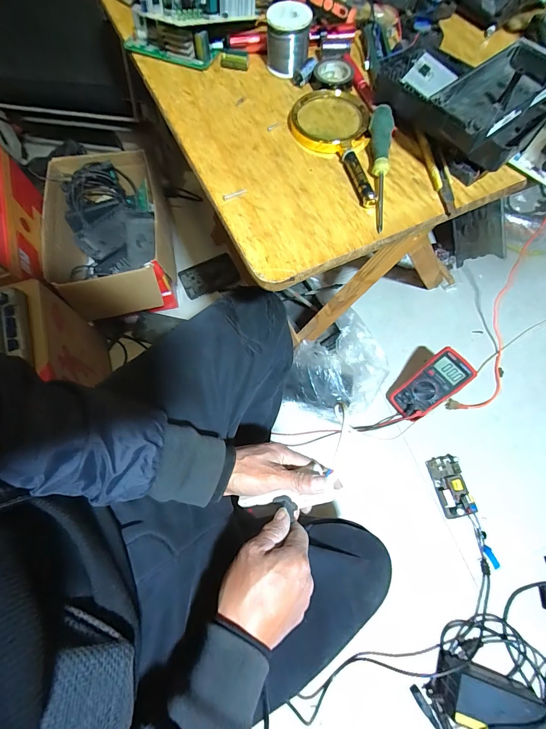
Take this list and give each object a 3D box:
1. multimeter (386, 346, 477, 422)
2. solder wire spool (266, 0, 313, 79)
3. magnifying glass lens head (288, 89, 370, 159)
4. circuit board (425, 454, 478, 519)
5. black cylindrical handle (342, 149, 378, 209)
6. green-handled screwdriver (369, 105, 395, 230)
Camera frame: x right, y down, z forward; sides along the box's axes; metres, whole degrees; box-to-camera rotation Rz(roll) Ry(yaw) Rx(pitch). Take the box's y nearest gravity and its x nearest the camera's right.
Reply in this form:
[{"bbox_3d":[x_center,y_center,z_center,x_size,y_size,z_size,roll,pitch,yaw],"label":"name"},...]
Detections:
[{"bbox_3d":[0.369,0.050,0.790,0.190,0.035,0.097,-43,72,22],"label":"multimeter"},{"bbox_3d":[0.018,-0.397,0.410,0.052,0.057,0.052,2,70,1],"label":"solder wire spool"},{"bbox_3d":[0.065,-0.284,0.393,0.088,0.018,0.092,-4,70,-1],"label":"magnifying glass lens head"},{"bbox_3d":[0.407,0.277,0.761,0.069,0.023,0.129,-12,70,-4],"label":"circuit board"},{"bbox_3d":[0.092,-0.204,0.361,0.014,0.017,0.075,-17,71,-6],"label":"black cylindrical handle"},{"bbox_3d":[0.117,-0.210,0.358,0.021,0.019,0.148,2,83,1],"label":"green-handled screwdriver"}]

